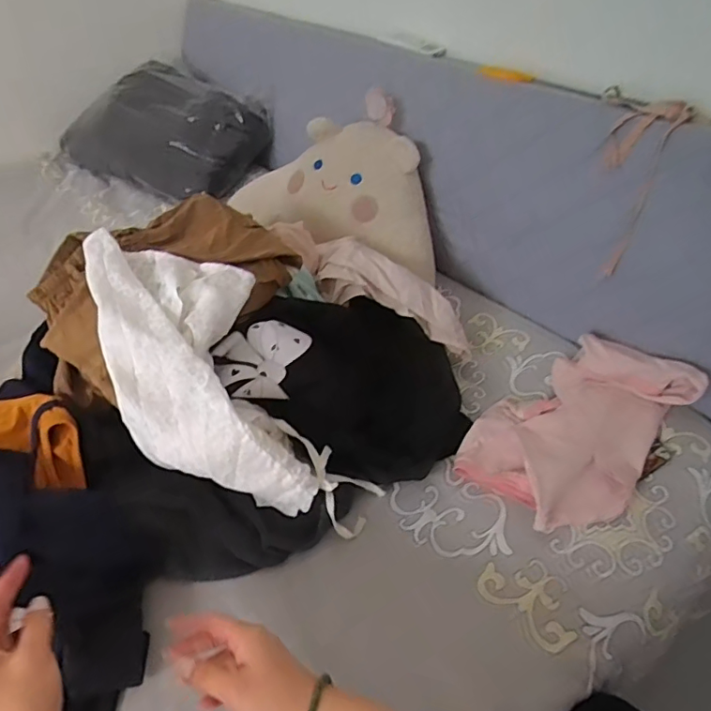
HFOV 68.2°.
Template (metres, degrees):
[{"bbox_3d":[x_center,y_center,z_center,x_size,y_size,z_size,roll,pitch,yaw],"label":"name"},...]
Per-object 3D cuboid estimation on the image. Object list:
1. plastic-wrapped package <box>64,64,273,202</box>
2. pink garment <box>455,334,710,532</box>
[{"bbox_3d":[-0.441,-0.507,1.201,0.450,0.180,0.288,28,49,27],"label":"plastic-wrapped package"},{"bbox_3d":[0.285,0.082,0.671,0.286,0.089,0.187,-32,51,-31],"label":"pink garment"}]

